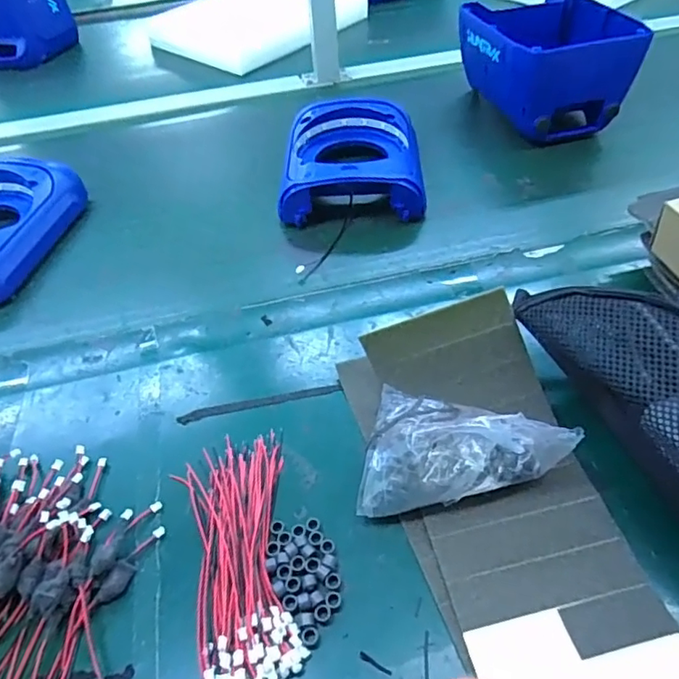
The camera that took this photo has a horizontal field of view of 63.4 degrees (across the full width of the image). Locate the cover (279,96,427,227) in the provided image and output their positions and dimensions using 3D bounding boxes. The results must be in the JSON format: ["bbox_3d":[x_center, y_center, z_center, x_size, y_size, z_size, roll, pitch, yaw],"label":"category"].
[{"bbox_3d":[0.015,-0.227,0.702,0.167,0.065,0.222,-3,48,2],"label":"cover"}]

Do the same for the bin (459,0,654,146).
[{"bbox_3d":[0.275,-0.366,0.760,0.171,0.138,0.191,-12,48,-6],"label":"bin"}]

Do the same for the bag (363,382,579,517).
[{"bbox_3d":[0.088,0.074,0.382,0.136,0.061,0.103,8,49,12],"label":"bag"}]

